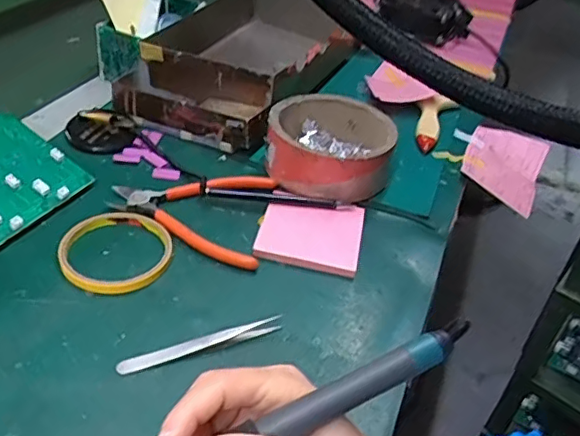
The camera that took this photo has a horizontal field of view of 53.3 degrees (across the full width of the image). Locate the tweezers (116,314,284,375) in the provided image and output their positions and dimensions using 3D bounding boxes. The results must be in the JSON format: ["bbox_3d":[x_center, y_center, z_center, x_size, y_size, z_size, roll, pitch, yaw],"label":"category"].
[{"bbox_3d":[-0.059,0.087,0.393,0.112,0.012,0.012,-9,41,-21],"label":"tweezers"}]

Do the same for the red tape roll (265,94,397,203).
[{"bbox_3d":[0.038,-0.075,0.567,0.118,0.050,0.111,5,38,-4],"label":"red tape roll"}]

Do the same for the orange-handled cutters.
[{"bbox_3d":[-0.076,-0.015,0.505,0.144,0.012,0.106,19,39,13],"label":"orange-handled cutters"}]

